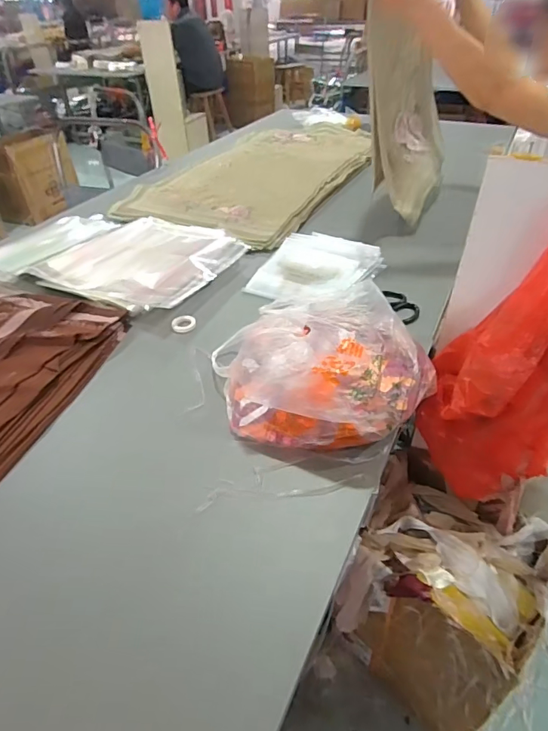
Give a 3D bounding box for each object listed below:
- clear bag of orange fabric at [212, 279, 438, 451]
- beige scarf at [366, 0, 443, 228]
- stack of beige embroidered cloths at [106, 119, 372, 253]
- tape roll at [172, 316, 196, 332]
[{"bbox_3d":[0.065,-0.009,0.734,0.309,0.112,0.346,-24,45,-24],"label":"clear bag of orange fabric"},{"bbox_3d":[0.385,-0.720,1.198,0.168,0.480,0.495,14,43,18],"label":"beige scarf"},{"bbox_3d":[-0.023,-0.683,1.590,0.615,0.053,1.083,19,45,22],"label":"stack of beige embroidered cloths"},{"bbox_3d":[-0.185,-0.086,0.927,0.049,0.010,0.049,-1,40,1],"label":"tape roll"}]

